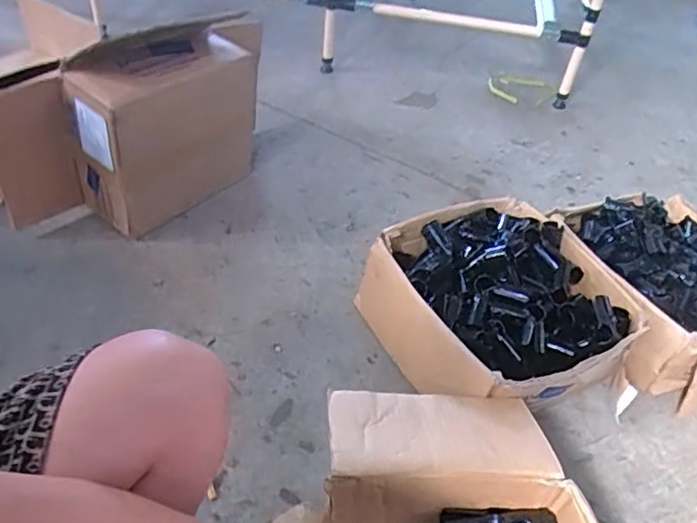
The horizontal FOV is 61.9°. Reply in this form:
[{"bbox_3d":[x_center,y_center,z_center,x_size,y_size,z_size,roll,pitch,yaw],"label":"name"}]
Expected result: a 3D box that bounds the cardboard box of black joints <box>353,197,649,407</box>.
[{"bbox_3d":[0.234,0.068,0.921,0.344,0.149,0.354,-14,46,-23],"label":"cardboard box of black joints"}]

